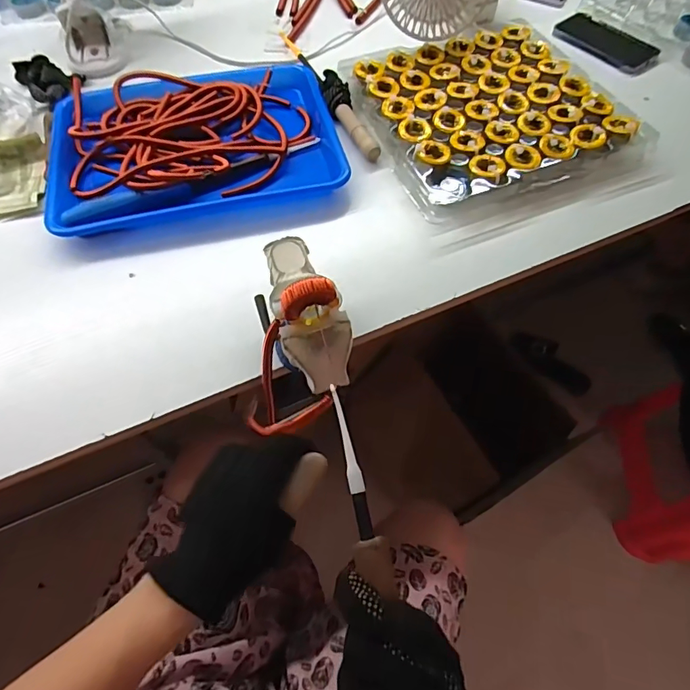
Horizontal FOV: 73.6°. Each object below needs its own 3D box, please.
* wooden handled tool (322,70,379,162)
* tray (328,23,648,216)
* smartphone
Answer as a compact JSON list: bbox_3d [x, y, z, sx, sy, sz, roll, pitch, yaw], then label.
[{"bbox_3d":[0.005,-0.289,0.583,0.033,0.032,0.146,-19,64,-11],"label":"wooden handled tool"},{"bbox_3d":[0.179,-0.299,0.582,0.298,0.037,0.294,-15,63,-9],"label":"tray"},{"bbox_3d":[0.392,-0.452,0.689,0.084,0.009,0.151,-35,68,-18],"label":"smartphone"}]

